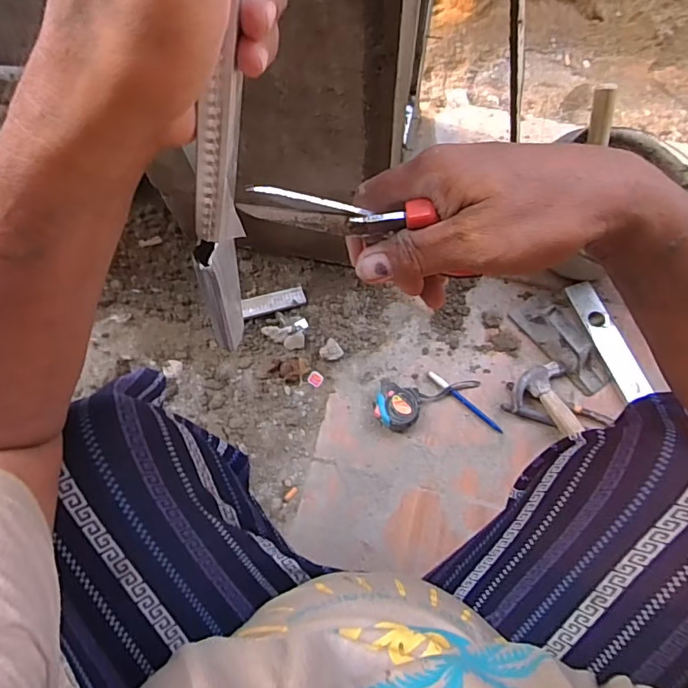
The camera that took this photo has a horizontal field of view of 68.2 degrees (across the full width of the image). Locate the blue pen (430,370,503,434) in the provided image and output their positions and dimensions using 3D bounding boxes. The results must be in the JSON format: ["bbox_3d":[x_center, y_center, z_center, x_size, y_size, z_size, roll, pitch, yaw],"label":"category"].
[{"bbox_3d":[0.201,0.095,0.841,0.147,0.009,0.014,39,76,13],"label":"blue pen"}]

